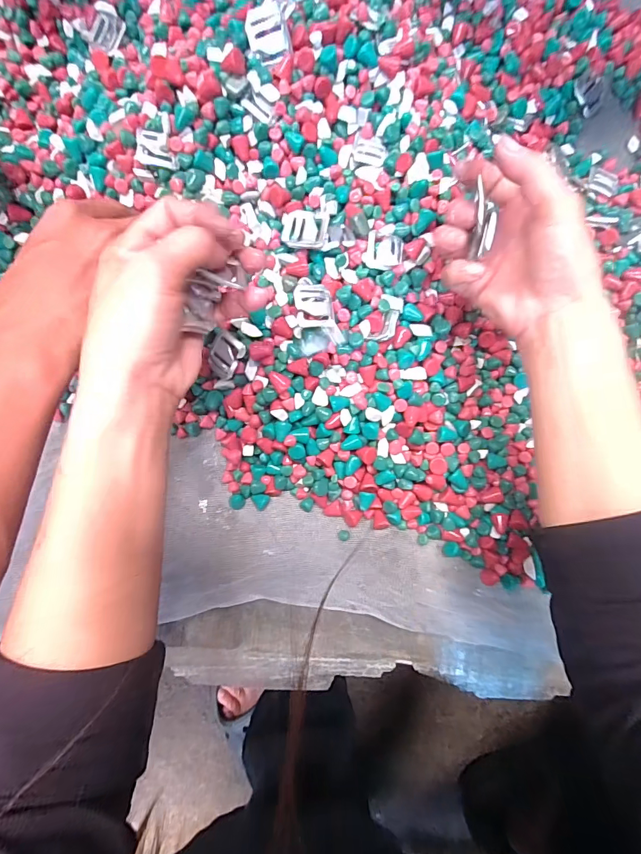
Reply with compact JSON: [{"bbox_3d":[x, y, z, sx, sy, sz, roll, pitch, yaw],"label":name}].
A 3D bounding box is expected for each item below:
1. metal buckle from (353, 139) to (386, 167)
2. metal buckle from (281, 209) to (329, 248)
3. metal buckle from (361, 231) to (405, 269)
[{"bbox_3d":[0.040,-0.227,0.334,0.027,0.004,0.021,16,86,-2],"label":"metal buckle"},{"bbox_3d":[-0.012,-0.156,0.317,0.036,0.007,0.030,6,87,-2],"label":"metal buckle"},{"bbox_3d":[0.051,-0.140,0.321,0.033,0.005,0.028,3,87,-2],"label":"metal buckle"}]

